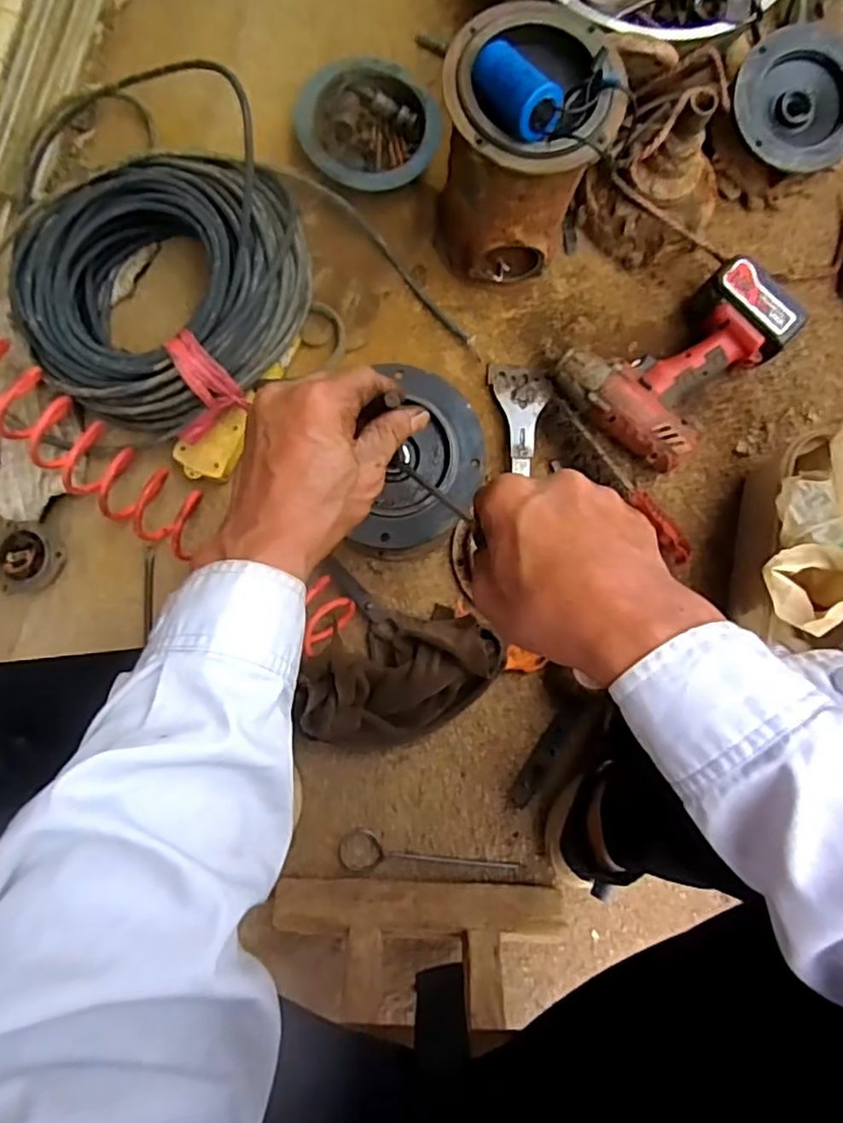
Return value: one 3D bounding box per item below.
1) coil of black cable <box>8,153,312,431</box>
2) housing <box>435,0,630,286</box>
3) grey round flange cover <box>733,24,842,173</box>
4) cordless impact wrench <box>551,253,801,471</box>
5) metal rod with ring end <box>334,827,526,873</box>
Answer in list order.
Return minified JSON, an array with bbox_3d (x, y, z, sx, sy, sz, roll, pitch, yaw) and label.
[{"bbox_3d":[-0.244,-0.267,0.629,0.274,0.082,0.248,-23,87,-3],"label":"coil of black cable"},{"bbox_3d":[0.089,-0.375,0.601,0.137,0.223,0.147,-3,86,-2],"label":"housing"},{"bbox_3d":[0.385,-0.466,0.656,0.137,0.037,0.130,0,86,-2],"label":"grey round flange cover"},{"bbox_3d":[0.259,-0.219,0.669,0.167,0.072,0.217,45,86,2],"label":"cordless impact wrench"},{"bbox_3d":[0.008,0.294,0.661,0.186,0.005,0.044,0,85,-3],"label":"metal rod with ring end"}]

